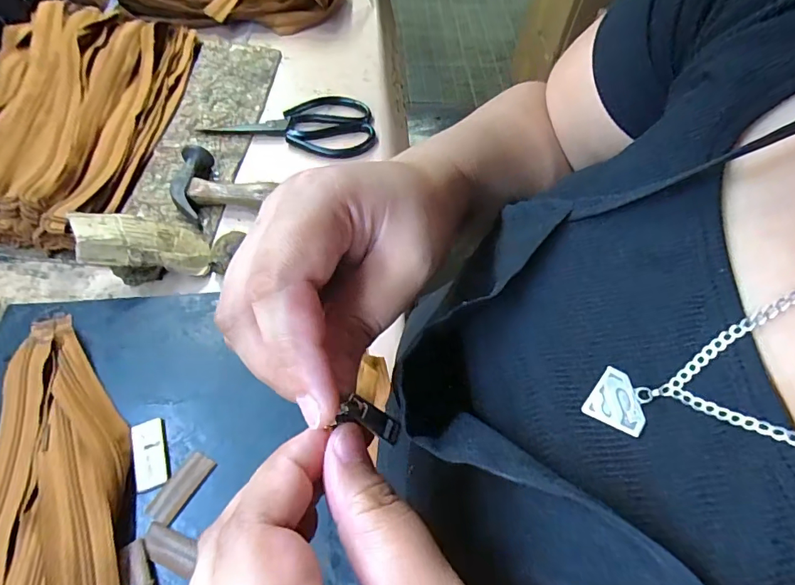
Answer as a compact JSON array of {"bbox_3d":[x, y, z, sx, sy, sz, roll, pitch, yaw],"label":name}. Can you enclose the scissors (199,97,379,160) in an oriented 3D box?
[{"bbox_3d":[-0.126,-0.200,0.562,0.197,0.011,0.098,-13,59,-13],"label":"scissors"}]

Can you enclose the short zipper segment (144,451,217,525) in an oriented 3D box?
[{"bbox_3d":[-0.155,0.138,0.327,0.020,0.004,0.049,28,59,14],"label":"short zipper segment"}]

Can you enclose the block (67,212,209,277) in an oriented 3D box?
[{"bbox_3d":[-0.229,-0.046,0.418,0.110,0.022,0.057,7,46,-47],"label":"block"}]

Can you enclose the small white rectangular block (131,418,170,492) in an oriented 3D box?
[{"bbox_3d":[-0.182,0.118,0.337,0.022,0.004,0.049,-15,59,-14],"label":"small white rectangular block"}]

